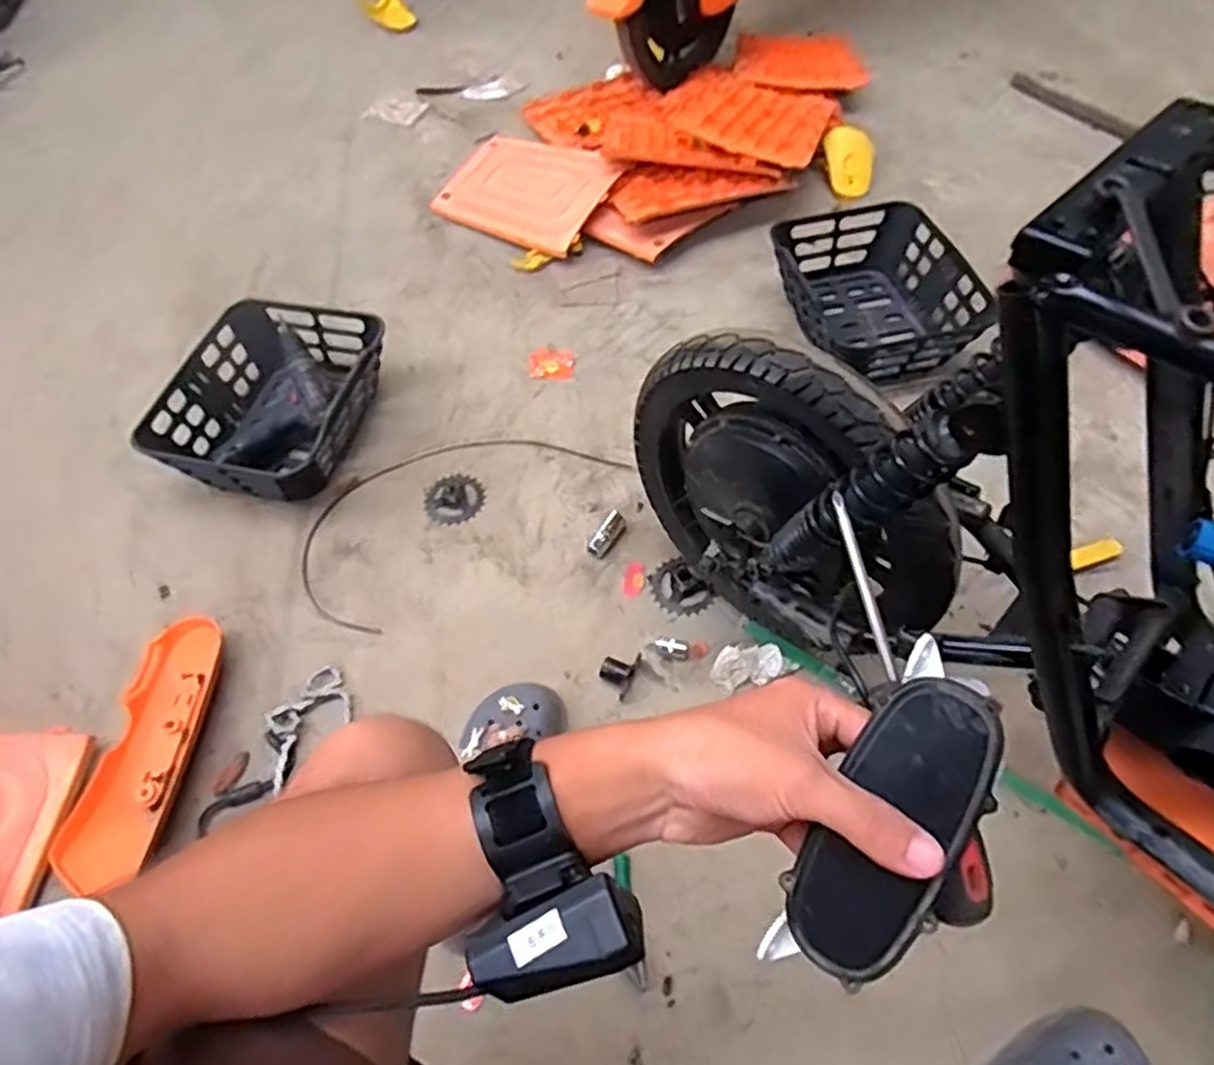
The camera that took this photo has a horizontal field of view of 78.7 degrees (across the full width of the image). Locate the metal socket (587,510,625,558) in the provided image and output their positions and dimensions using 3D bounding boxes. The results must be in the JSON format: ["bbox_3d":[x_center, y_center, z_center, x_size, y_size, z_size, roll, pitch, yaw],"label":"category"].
[{"bbox_3d":[0.000,0.001,1.009,0.023,0.025,0.069,30,64,19],"label":"metal socket"}]

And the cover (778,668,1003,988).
[{"bbox_3d":[0.120,0.122,0.309,0.052,0.010,0.128,29,87,19],"label":"cover"}]

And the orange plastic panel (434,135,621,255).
[{"bbox_3d":[-0.156,-0.667,1.426,0.336,0.060,0.256,26,63,18],"label":"orange plastic panel"}]

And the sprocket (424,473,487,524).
[{"bbox_3d":[-0.219,-0.049,1.070,0.086,0.011,0.082,-1,58,2],"label":"sprocket"}]

